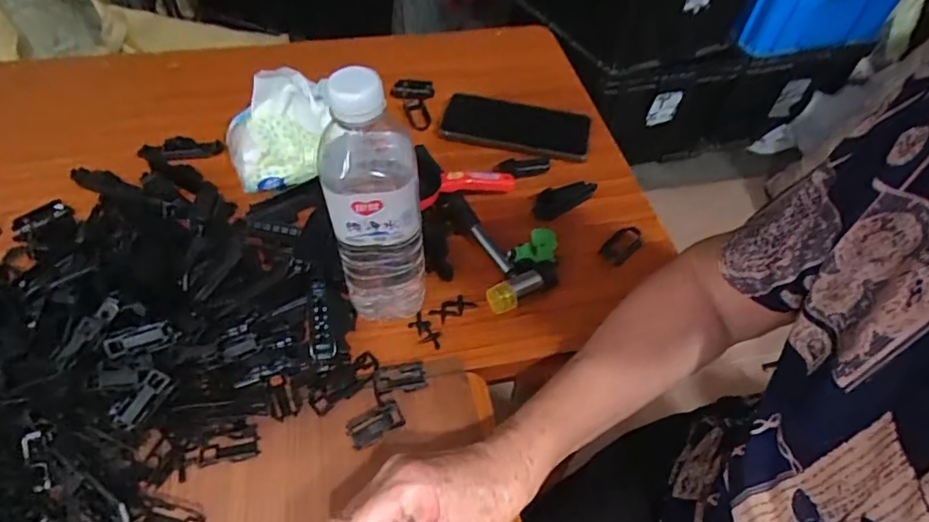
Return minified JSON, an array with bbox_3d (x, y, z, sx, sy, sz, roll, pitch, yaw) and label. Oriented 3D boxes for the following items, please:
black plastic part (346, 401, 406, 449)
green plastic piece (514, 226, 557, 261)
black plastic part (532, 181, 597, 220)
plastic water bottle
[{"bbox_3d":[-0.065,0.116,0.403,0.039,0.004,0.023,-22,56,-20],"label":"black plastic part"},{"bbox_3d":[0.064,-0.011,0.493,0.036,0.043,0.011,6,51,0],"label":"green plastic piece"},{"bbox_3d":[0.096,-0.063,0.552,0.073,0.009,0.027,-27,58,-24],"label":"black plastic part"},{"bbox_3d":[-0.063,-0.039,0.397,0.067,0.207,0.060,-5,52,-8],"label":"plastic water bottle"}]

